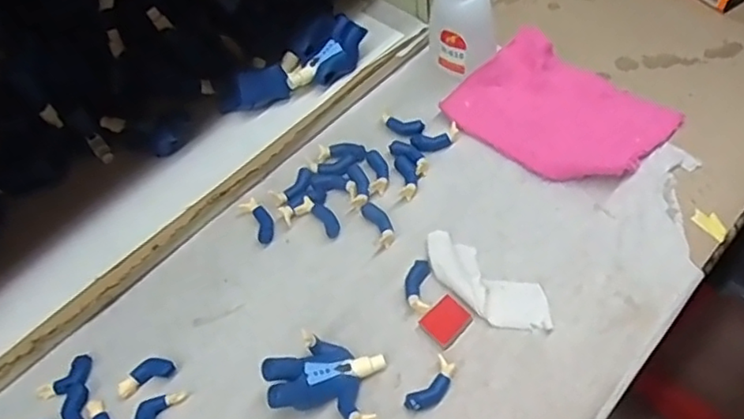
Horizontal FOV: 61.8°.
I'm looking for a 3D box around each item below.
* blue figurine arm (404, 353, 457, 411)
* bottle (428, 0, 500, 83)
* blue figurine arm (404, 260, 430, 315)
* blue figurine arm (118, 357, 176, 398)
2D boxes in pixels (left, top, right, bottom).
[{"bbox_3d":[0.028,0.084,0.294,0.013,0.007,0.029,31,65,24],"label":"blue figurine arm"},{"bbox_3d":[0.056,-0.119,0.376,0.041,0.079,0.031,0,56,6],"label":"bottle"},{"bbox_3d":[0.024,0.040,0.324,0.013,0.006,0.031,-1,56,6],"label":"blue figurine arm"},{"bbox_3d":[-0.114,0.082,0.311,0.029,0.008,0.012,-22,57,-8],"label":"blue figurine arm"}]

